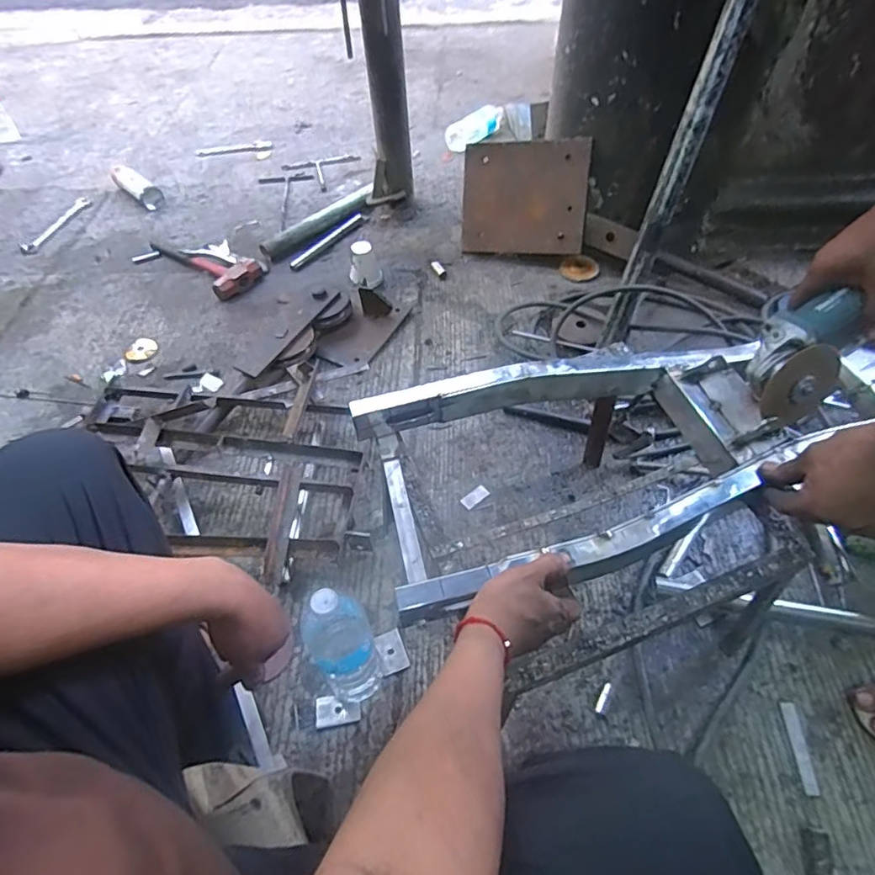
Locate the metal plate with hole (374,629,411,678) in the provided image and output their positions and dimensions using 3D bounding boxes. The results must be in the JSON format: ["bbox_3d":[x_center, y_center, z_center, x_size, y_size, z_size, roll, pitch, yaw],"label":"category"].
[{"bbox_3d":[-0.068,0.319,0.826,0.039,0.005,0.060,-19,54,-11],"label":"metal plate with hole"}]

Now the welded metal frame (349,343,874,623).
[{"bbox_3d":[0.230,0.002,0.655,0.618,0.066,0.275,-14,57,-8],"label":"welded metal frame"}]

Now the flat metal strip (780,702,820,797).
[{"bbox_3d":[0.475,0.406,0.727,0.020,0.004,0.108,4,50,1],"label":"flat metal strip"}]

